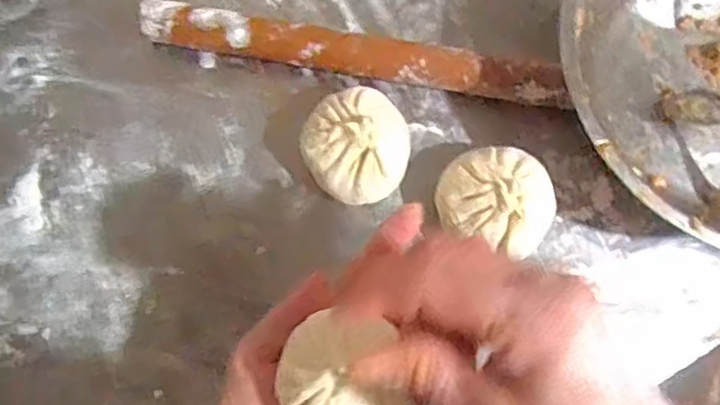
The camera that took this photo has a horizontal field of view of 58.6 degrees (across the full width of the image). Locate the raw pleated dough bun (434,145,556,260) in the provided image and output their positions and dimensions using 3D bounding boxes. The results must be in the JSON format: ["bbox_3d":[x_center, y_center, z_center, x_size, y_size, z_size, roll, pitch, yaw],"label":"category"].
[{"bbox_3d":[0.082,0.000,0.388,0.069,0.051,0.064,23,77,3],"label":"raw pleated dough bun"}]

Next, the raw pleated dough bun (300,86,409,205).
[{"bbox_3d":[-0.003,-0.034,0.394,0.063,0.054,0.065,1,76,-2],"label":"raw pleated dough bun"}]

